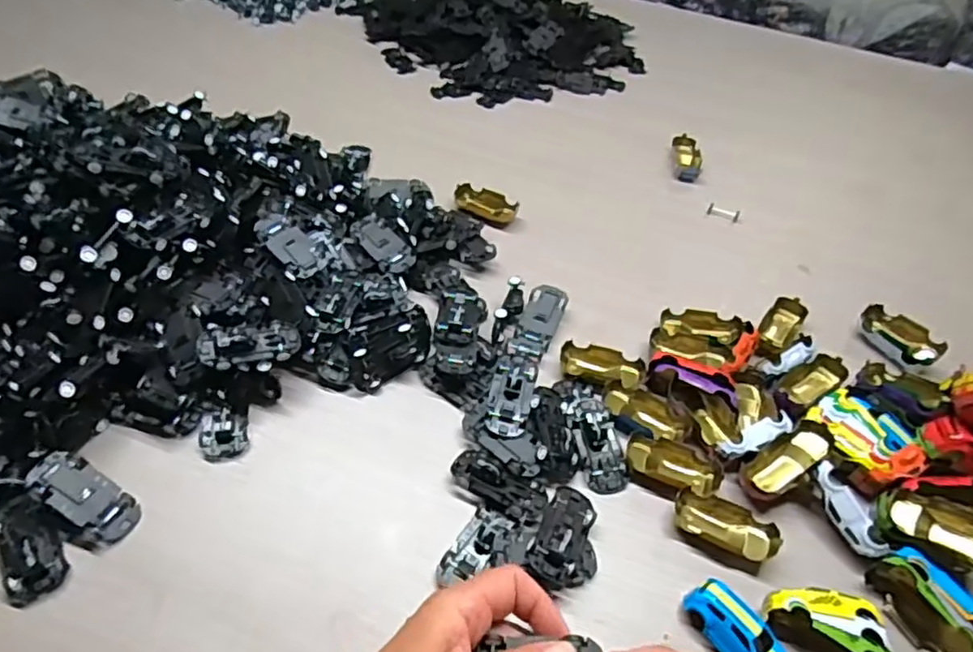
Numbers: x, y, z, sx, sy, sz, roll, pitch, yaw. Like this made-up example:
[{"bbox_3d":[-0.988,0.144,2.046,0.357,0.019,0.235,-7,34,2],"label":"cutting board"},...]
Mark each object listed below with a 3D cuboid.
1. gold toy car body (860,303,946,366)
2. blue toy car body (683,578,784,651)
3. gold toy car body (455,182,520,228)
[{"bbox_3d":[0.344,0.008,0.533,0.036,0.015,0.064,-30,56,-29],"label":"gold toy car body"},{"bbox_3d":[0.143,0.174,0.361,0.028,0.021,0.061,-24,53,-25],"label":"blue toy car body"},{"bbox_3d":[-0.001,-0.116,0.615,0.061,0.016,0.031,20,48,13],"label":"gold toy car body"}]

